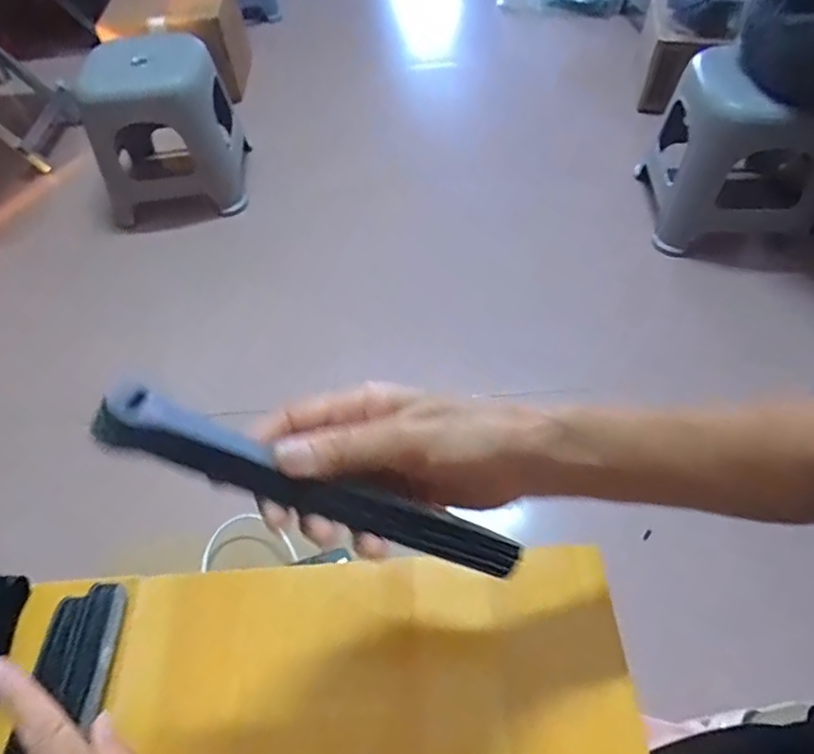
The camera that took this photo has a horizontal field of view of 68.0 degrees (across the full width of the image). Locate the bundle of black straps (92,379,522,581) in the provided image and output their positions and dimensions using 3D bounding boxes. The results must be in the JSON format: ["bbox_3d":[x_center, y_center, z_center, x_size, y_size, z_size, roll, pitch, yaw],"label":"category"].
[{"bbox_3d":[-0.039,0.049,0.274,0.194,0.016,0.024,23,55,-9],"label":"bundle of black straps"}]

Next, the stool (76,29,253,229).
[{"bbox_3d":[-0.560,-0.571,1.390,0.307,0.315,0.270,-11,54,-6],"label":"stool"}]

